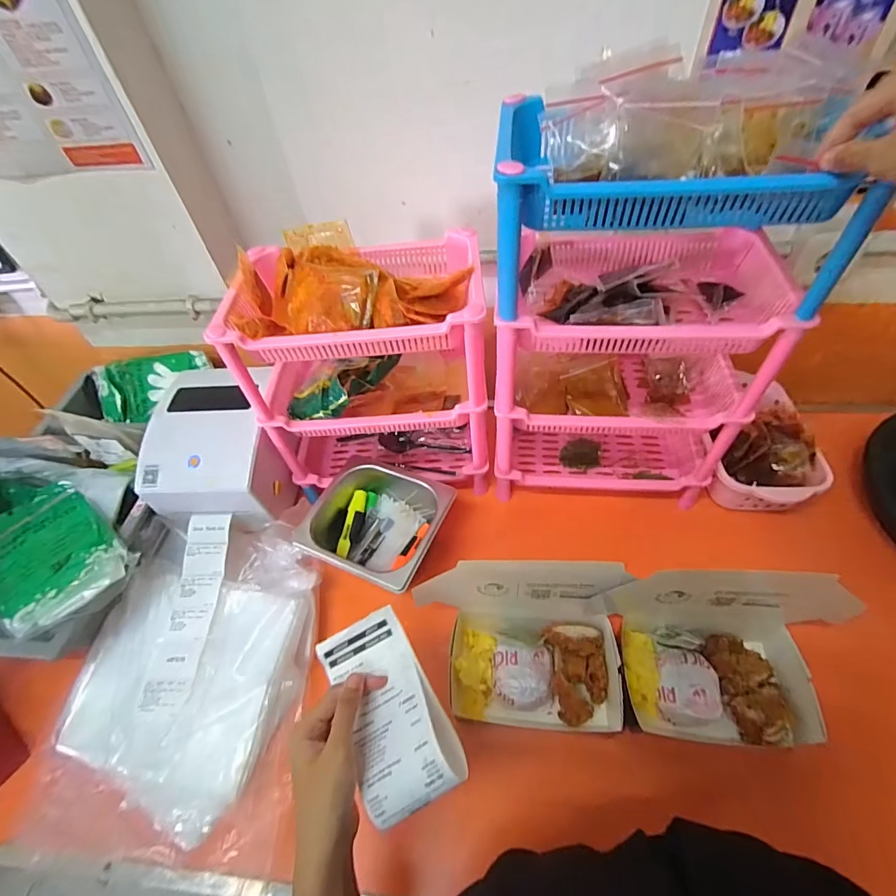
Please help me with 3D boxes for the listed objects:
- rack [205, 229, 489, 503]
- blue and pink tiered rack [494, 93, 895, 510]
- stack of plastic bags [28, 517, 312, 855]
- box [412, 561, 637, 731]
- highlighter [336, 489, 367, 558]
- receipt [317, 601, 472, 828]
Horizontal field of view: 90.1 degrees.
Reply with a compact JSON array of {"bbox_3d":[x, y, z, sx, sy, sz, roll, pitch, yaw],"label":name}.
[{"bbox_3d":[-0.099,-0.107,0.664,0.317,0.347,0.228,-6,51,1],"label":"rack"},{"bbox_3d":[0.212,-0.129,0.563,0.297,0.457,0.187,-1,51,5],"label":"blue and pink tiered rack"},{"bbox_3d":[-0.319,0.272,0.566,0.290,0.047,0.368,-4,51,3],"label":"stack of plastic bags"},{"bbox_3d":[0.094,0.222,0.507,0.197,0.147,0.137,1,52,8],"label":"box"},{"bbox_3d":[-0.140,0.109,0.653,0.022,0.011,0.100,8,67,13],"label":"highlighter"},{"bbox_3d":[-0.053,0.226,0.394,0.082,0.026,0.153,-25,55,-13],"label":"receipt"}]

